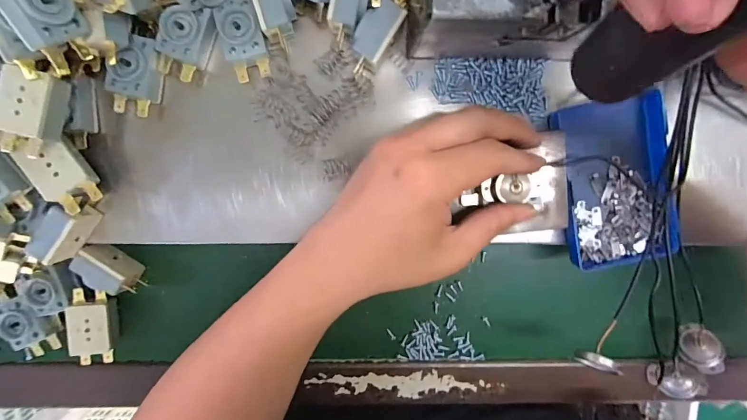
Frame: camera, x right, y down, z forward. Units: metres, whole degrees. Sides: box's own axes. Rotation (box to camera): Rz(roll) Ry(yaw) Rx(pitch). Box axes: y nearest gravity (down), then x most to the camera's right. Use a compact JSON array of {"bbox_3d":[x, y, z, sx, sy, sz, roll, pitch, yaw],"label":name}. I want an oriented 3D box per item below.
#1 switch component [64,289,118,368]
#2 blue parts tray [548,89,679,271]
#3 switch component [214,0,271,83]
[{"bbox_3d":[-0.207,0.087,0.280,0.026,0.019,0.061,-2,99,-2],"label":"switch component"},{"bbox_3d":[0.167,-0.018,0.260,0.069,0.023,0.110,-10,99,0],"label":"blue parts tray"},{"bbox_3d":[-0.081,-0.107,0.237,0.026,0.017,0.046,-17,99,1],"label":"switch component"}]

